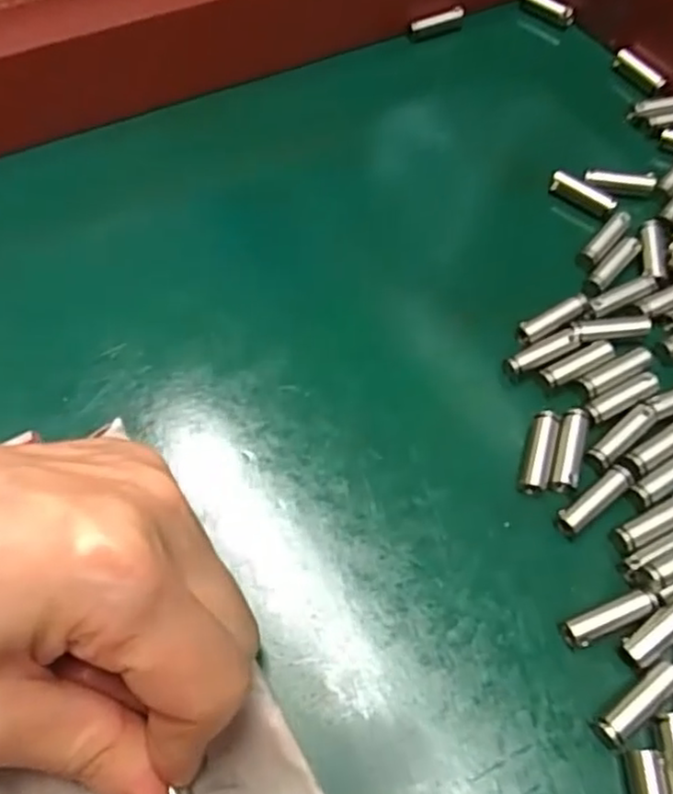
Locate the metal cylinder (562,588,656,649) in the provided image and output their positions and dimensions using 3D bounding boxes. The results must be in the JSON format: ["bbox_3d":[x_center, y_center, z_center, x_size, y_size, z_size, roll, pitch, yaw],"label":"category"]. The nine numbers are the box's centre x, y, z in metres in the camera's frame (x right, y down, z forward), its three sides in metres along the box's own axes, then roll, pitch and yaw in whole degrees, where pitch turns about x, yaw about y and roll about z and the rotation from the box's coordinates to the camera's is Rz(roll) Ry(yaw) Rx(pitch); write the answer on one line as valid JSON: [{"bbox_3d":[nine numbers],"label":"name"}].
[{"bbox_3d":[0.071,0.057,0.178,0.025,0.005,0.007,-19,64,-9],"label":"metal cylinder"}]

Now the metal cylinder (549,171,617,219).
[{"bbox_3d":[0.090,-0.074,0.251,0.024,0.008,0.006,37,69,18],"label":"metal cylinder"}]

